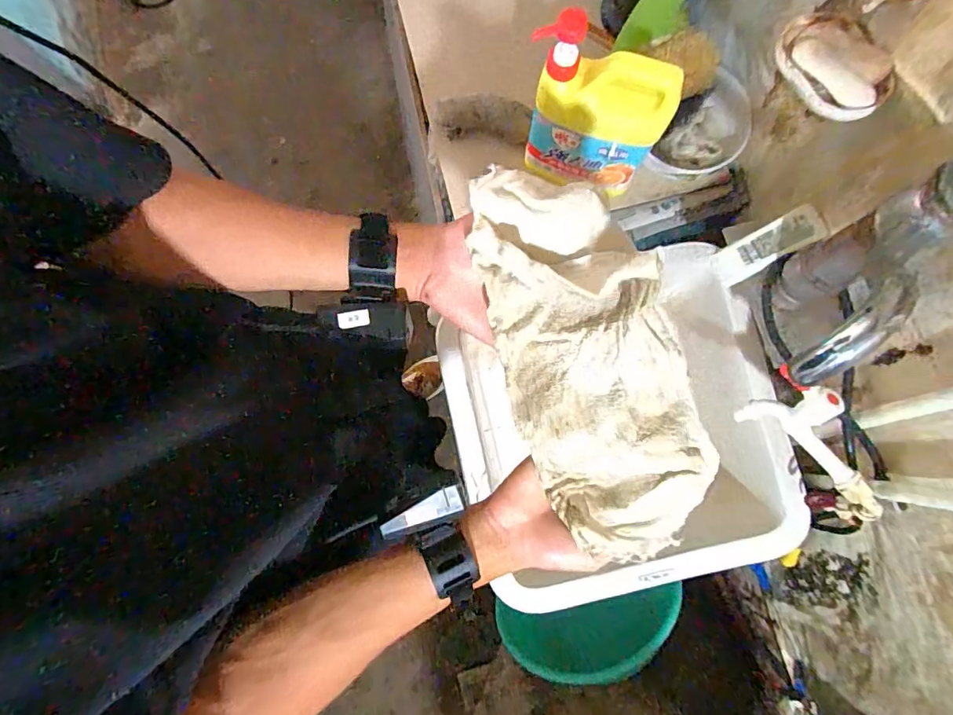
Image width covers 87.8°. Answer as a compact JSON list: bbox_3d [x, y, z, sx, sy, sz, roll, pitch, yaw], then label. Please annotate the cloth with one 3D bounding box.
[{"bbox_3d":[0.088,0.010,0.358,0.124,0.063,0.294,-23,100,-4],"label":"cloth"}]

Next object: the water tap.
[{"bbox_3d":[0.399,0.105,0.567,0.062,0.089,0.173,-42,82,-7],"label":"water tap"}]

